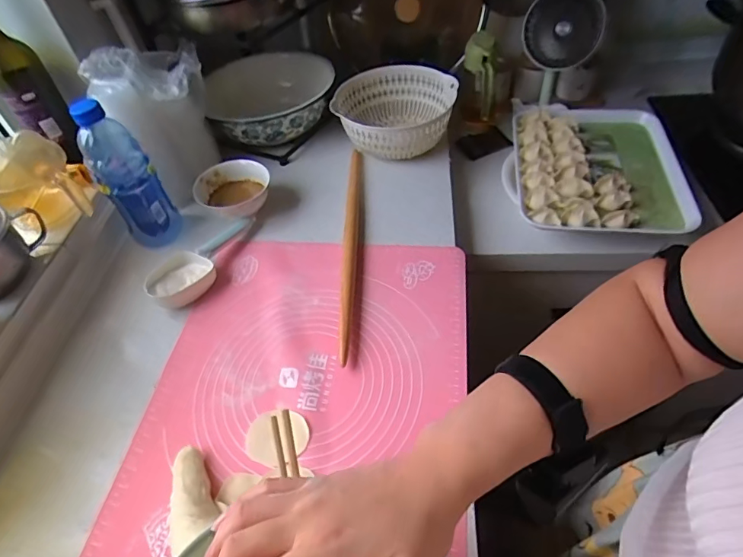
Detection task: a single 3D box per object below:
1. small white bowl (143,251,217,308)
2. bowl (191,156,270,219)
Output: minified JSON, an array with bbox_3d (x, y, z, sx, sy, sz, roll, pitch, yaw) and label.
[{"bbox_3d":[-0.282,0.008,0.703,0.094,0.050,0.068,-37,55,-23],"label":"small white bowl"},{"bbox_3d":[-0.238,-0.148,0.815,0.121,0.067,0.119,-3,49,4],"label":"bowl"}]

